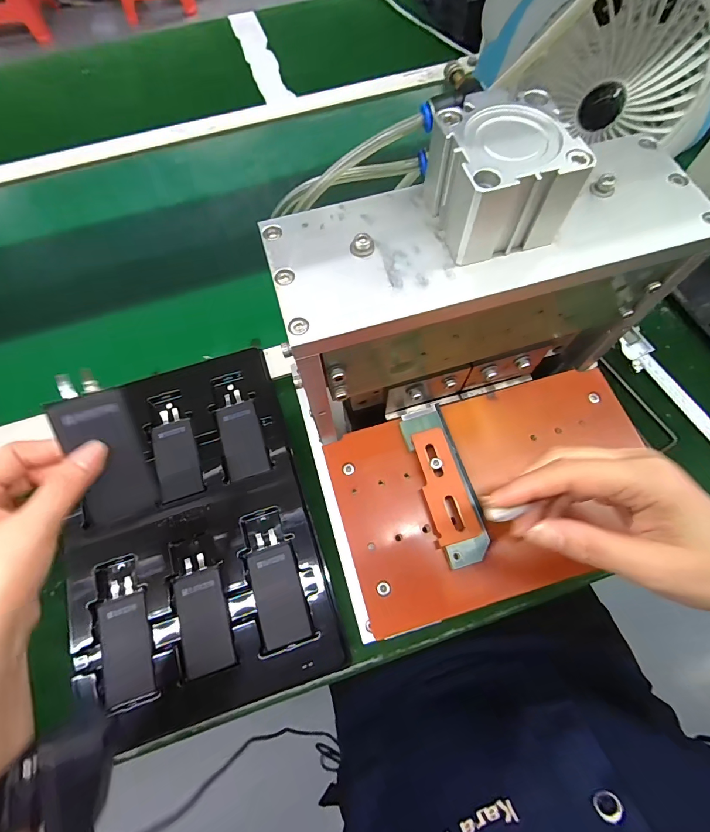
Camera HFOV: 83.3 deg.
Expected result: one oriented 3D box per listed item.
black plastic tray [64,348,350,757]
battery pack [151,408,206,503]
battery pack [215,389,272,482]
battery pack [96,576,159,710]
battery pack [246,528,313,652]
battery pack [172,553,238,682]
[{"bbox_3d":[-0.161,0.102,0.389,0.223,0.015,0.325,-18,69,-6],"label":"black plastic tray"},{"bbox_3d":[-0.187,0.036,0.415,0.043,0.004,0.101,-20,69,-6],"label":"battery pack"},{"bbox_3d":[-0.121,0.019,0.424,0.043,0.005,0.097,-19,69,-6],"label":"battery pack"},{"bbox_3d":[-0.203,0.198,0.355,0.043,0.009,0.098,-19,69,-6],"label":"battery pack"},{"bbox_3d":[-0.072,0.156,0.367,0.042,0.006,0.097,-18,69,-6],"label":"battery pack"},{"bbox_3d":[-0.137,0.178,0.361,0.045,0.006,0.096,-18,69,-6],"label":"battery pack"}]

